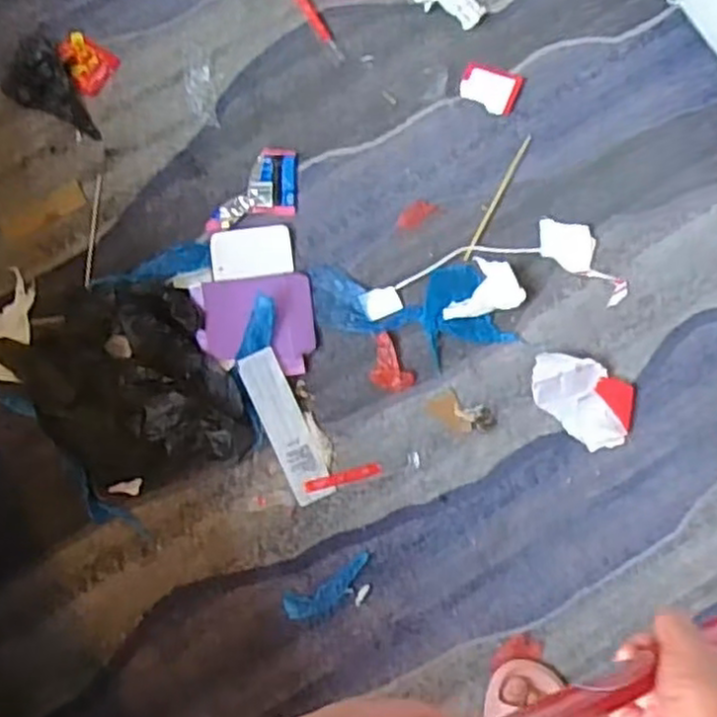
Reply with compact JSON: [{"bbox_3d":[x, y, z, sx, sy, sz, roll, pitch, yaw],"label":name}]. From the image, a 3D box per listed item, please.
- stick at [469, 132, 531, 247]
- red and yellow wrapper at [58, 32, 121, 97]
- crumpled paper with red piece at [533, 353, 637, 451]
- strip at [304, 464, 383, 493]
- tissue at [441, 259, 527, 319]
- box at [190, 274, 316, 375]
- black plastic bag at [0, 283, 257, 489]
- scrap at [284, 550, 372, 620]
[{"bbox_3d":[0.180,-0.209,0.955,0.009,0.006,0.189,27,82,4],"label":"stick"},{"bbox_3d":[-0.357,-0.385,0.967,0.075,0.012,0.065,33,82,5],"label":"red and yellow wrapper"},{"bbox_3d":[0.272,0.046,0.888,0.137,0.035,0.088,35,82,5],"label":"crumpled paper with red piece"},{"bbox_3d":[-0.018,0.144,0.892,0.094,0.004,0.014,-14,86,-9],"label":"strip"},{"bbox_3d":[0.151,-0.088,0.910,0.098,0.013,0.070,-7,81,-2],"label":"tissue"},{"bbox_3d":[-0.125,-0.041,0.905,0.140,0.021,0.122,-5,81,-1],"label":"box"},{"bbox_3d":[-0.278,0.035,0.887,0.232,0.044,0.253,-26,82,-5],"label":"black plastic bag"},{"bbox_3d":[-0.033,0.271,0.866,0.110,0.007,0.042,-27,82,-5],"label":"scrap"}]

